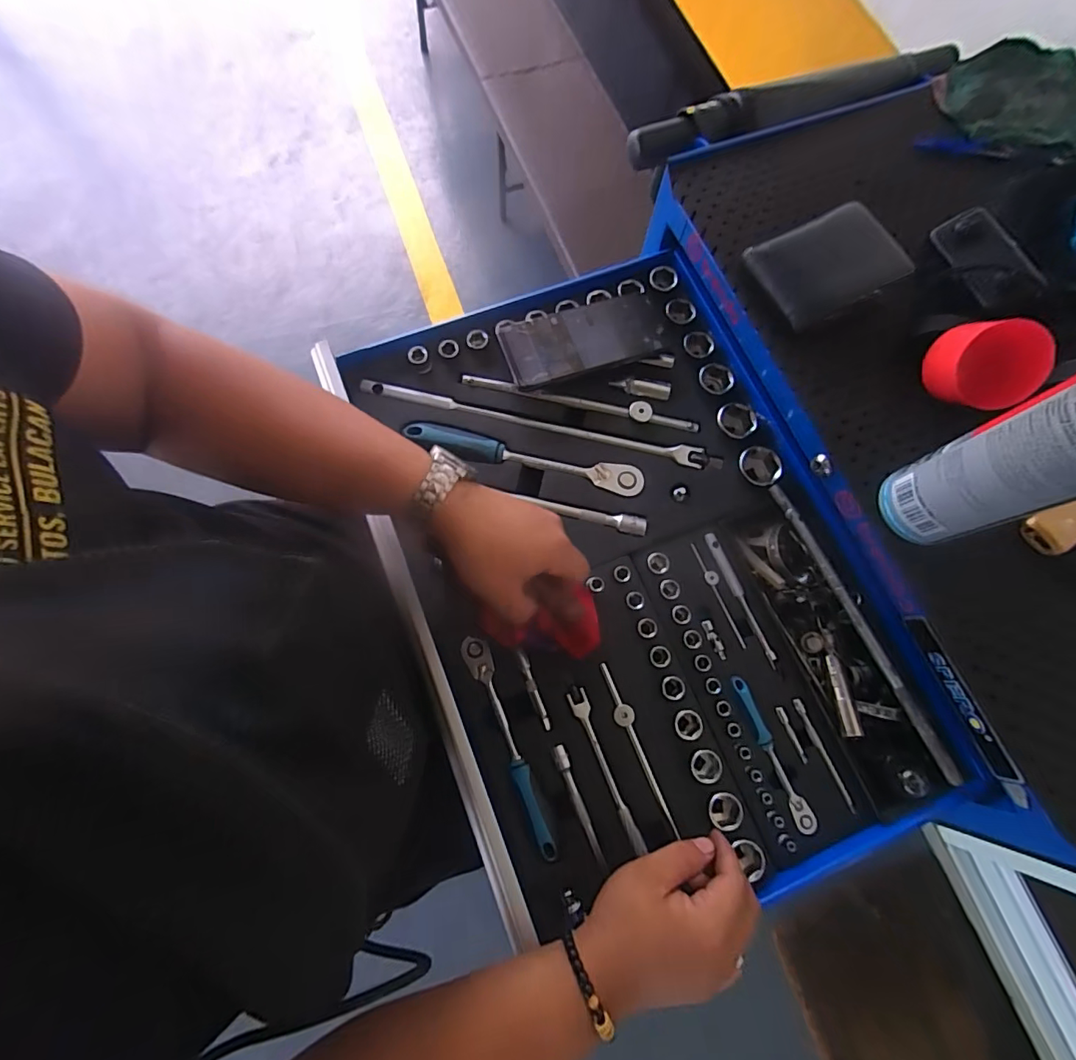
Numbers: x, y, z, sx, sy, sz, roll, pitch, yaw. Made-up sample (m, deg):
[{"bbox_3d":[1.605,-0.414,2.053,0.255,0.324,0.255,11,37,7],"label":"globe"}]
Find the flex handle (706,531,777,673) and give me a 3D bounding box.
[{"bbox_3d":[0.189,0.064,0.465,0.011,0.005,0.130,-21,76,-8],"label":"flex handle"}]

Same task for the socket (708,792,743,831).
[{"bbox_3d":[0.151,0.230,0.411,0.027,0.024,0.027,1,74,-2],"label":"socket"}]

